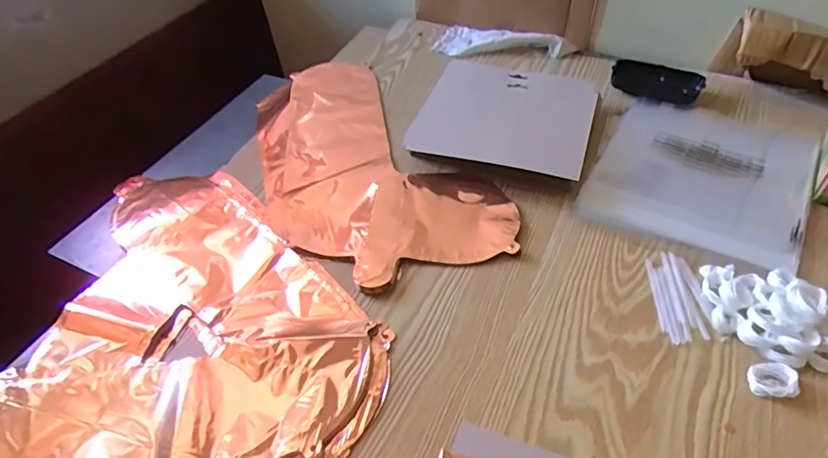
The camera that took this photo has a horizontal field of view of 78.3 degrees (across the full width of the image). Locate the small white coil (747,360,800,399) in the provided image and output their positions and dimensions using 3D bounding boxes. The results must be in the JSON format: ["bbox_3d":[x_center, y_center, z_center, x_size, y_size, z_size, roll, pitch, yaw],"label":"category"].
[{"bbox_3d":[0.276,0.115,0.392,0.031,0.014,0.028,1,47,5],"label":"small white coil"}]

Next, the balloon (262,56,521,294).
[{"bbox_3d":[-0.074,-0.091,0.614,0.220,0.011,0.417,-21,49,-15],"label":"balloon"}]

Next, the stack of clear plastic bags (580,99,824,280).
[{"bbox_3d":[0.316,-0.066,0.560,0.201,0.009,0.238,22,52,23],"label":"stack of clear plastic bags"}]

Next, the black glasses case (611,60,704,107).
[{"bbox_3d":[0.321,-0.195,0.673,0.108,0.026,0.050,21,52,22],"label":"black glasses case"}]

